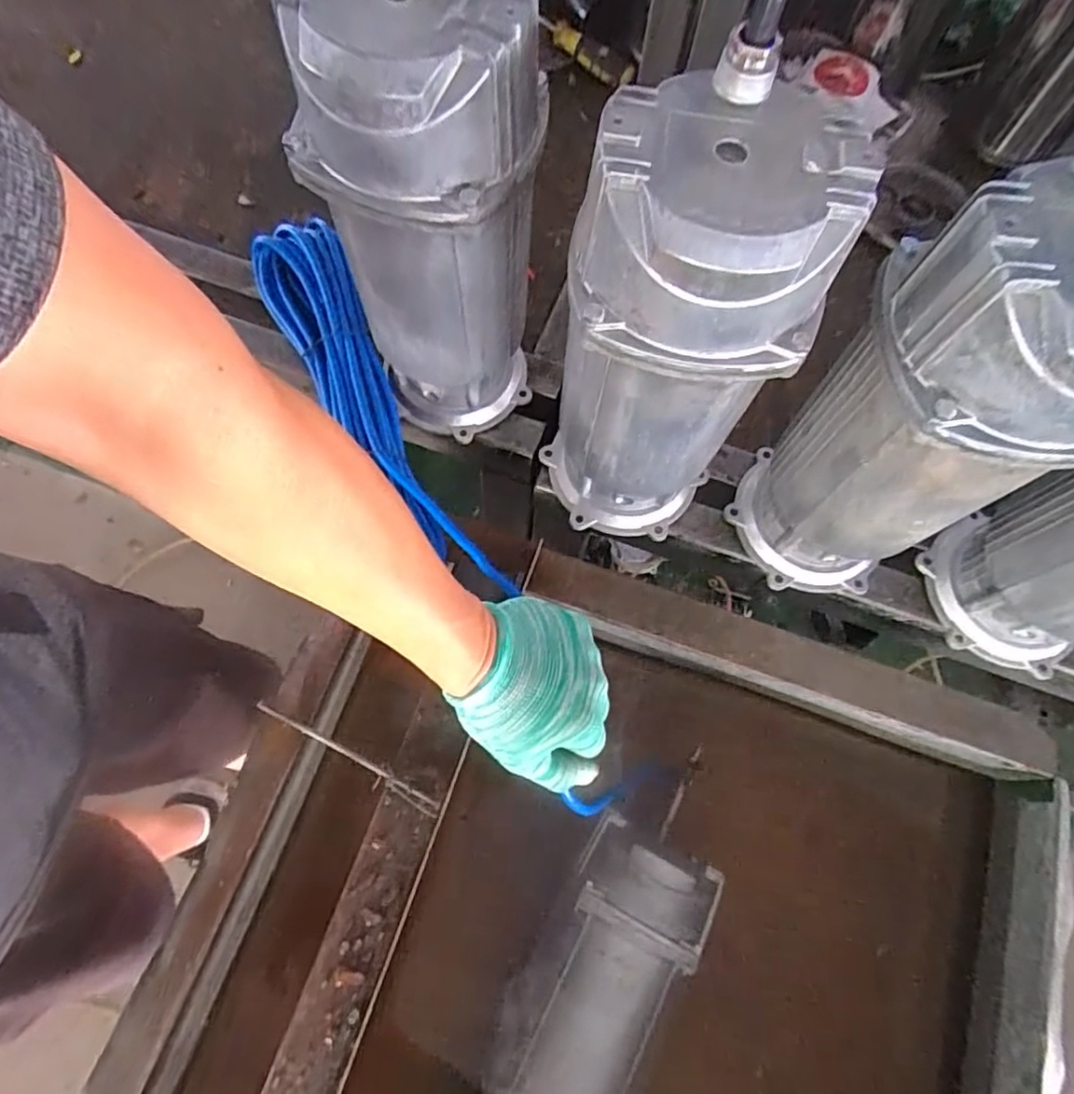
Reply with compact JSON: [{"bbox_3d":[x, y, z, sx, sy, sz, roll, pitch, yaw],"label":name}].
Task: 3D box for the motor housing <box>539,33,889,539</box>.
[{"bbox_3d":[0.076,-0.113,0.396,0.129,0.289,0.115,25,71,7],"label":"motor housing"}]

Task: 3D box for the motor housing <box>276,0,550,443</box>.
[{"bbox_3d":[-0.071,-0.198,0.419,0.128,0.291,0.119,-8,71,-5],"label":"motor housing"}]

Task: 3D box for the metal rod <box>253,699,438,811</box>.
[{"bbox_3d":[-0.139,0.153,0.456,0.152,0.010,0.006,26,71,7],"label":"metal rod"}]

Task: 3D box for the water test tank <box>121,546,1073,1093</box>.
[{"bbox_3d":[0.025,0.412,0.460,0.568,0.180,0.742,20,71,5],"label":"water test tank"}]

